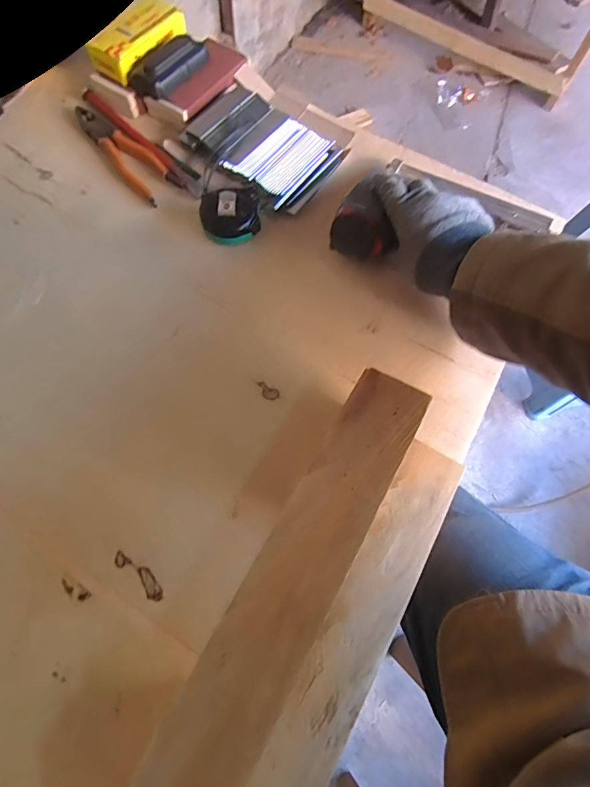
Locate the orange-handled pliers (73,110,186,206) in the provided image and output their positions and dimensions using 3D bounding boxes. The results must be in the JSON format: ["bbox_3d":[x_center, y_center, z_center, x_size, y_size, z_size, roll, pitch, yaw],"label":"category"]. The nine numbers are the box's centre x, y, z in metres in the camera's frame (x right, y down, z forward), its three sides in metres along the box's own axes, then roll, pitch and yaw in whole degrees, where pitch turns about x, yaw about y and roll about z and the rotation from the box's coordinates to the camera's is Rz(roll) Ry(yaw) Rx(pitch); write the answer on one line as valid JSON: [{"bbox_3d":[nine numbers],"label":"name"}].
[{"bbox_3d":[-0.222,-0.314,0.543,0.052,0.014,0.188,-39,74,-15],"label":"orange-handled pliers"}]

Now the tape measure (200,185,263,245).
[{"bbox_3d":[-0.076,-0.208,0.497,0.066,0.031,0.056,-7,69,-4],"label":"tape measure"}]

